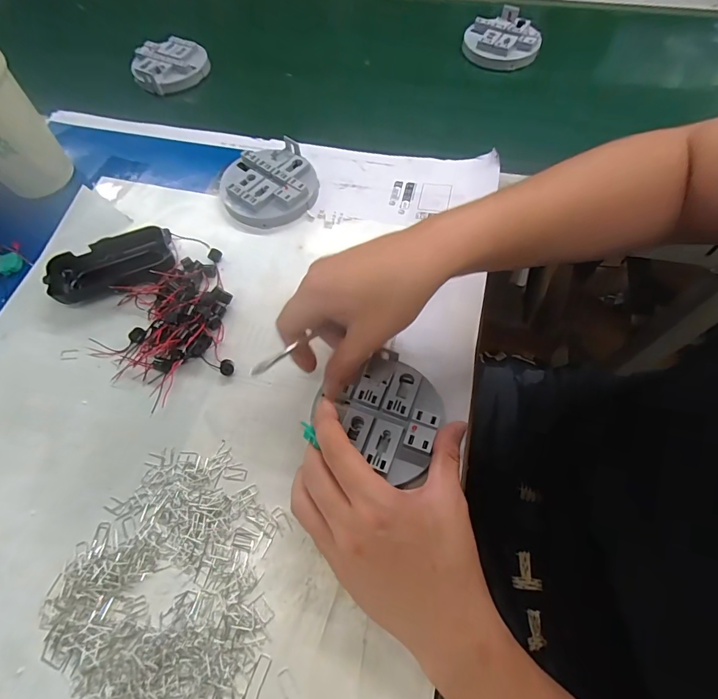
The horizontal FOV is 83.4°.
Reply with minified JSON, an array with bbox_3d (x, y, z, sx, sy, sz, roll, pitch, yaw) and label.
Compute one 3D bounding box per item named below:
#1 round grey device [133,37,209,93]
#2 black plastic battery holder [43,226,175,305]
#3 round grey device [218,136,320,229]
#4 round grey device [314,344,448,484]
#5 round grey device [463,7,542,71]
[{"bbox_3d":[-0.264,-0.399,0.568,0.102,0.035,0.086,-22,65,-10],"label":"round grey device"},{"bbox_3d":[-0.235,-0.080,0.390,0.110,0.026,0.054,-27,66,-12],"label":"black plastic battery holder"},{"bbox_3d":[-0.098,-0.179,0.439,0.102,0.024,0.102,0,63,1],"label":"round grey device"},{"bbox_3d":[0.023,0.048,0.317,0.087,0.017,0.084,30,68,15],"label":"round grey device"},{"bbox_3d":[0.196,-0.433,0.564,0.093,0.022,0.101,0,63,1],"label":"round grey device"}]

